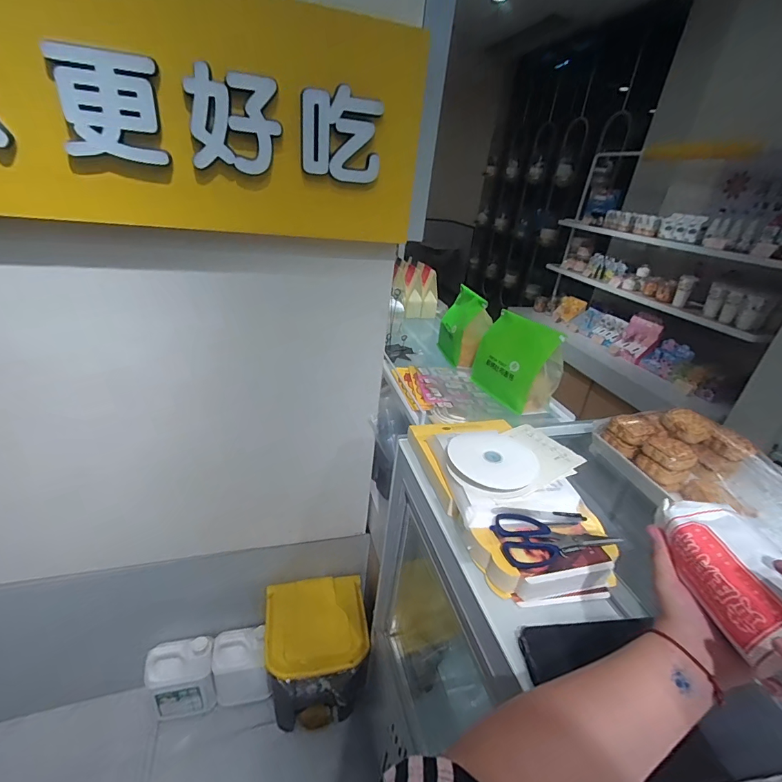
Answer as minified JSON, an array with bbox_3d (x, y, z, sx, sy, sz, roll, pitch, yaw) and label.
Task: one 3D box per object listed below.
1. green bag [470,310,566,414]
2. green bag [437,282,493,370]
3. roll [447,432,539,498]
[{"bbox_3d":[0.313,-0.083,1.011,0.104,0.205,0.232,-8,33,-18],"label":"green bag"},{"bbox_3d":[0.216,-0.205,1.226,0.074,0.212,0.217,-3,32,-9],"label":"green bag"},{"bbox_3d":[0.163,0.117,0.650,0.138,0.031,0.121,8,32,8],"label":"roll"}]

